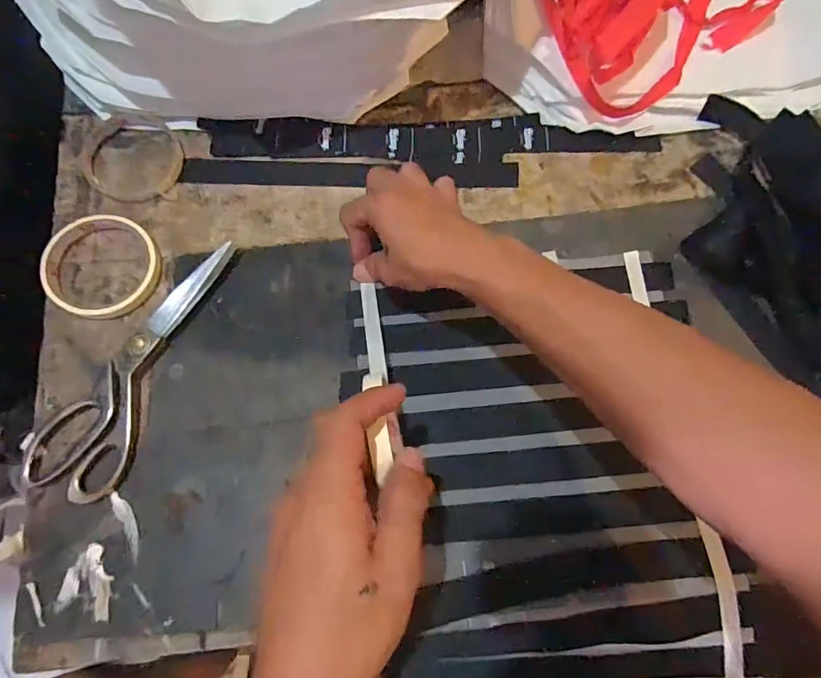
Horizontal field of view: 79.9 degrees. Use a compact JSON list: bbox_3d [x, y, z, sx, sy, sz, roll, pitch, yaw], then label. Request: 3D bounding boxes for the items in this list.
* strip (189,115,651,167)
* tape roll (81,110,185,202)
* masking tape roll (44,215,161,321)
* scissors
[{"bbox_3d":[0.018,-0.184,0.454,0.401,0.008,0.045,-1,80,-1],"label":"strip"},{"bbox_3d":[-0.250,-0.163,0.436,0.095,0.013,0.081,19,76,6],"label":"tape roll"},{"bbox_3d":[-0.254,-0.061,0.403,0.086,0.013,0.090,-6,74,-1],"label":"masking tape roll"},{"bbox_3d":[-0.222,0.014,0.389,0.073,0.012,0.217,17,75,6],"label":"scissors"}]

